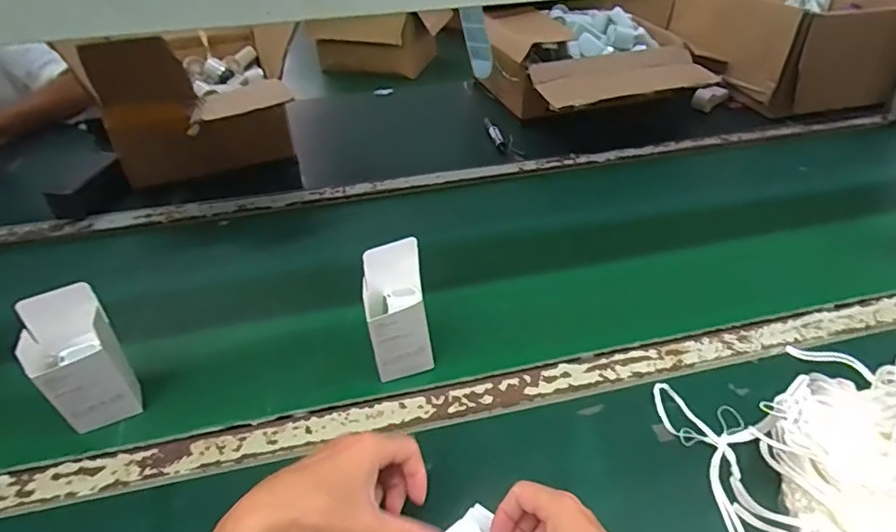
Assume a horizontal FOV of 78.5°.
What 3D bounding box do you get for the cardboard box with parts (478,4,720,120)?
[{"bbox_3d":[0.275,-0.405,1.098,0.350,0.121,0.376,-15,43,-16],"label":"cardboard box with parts"}]

